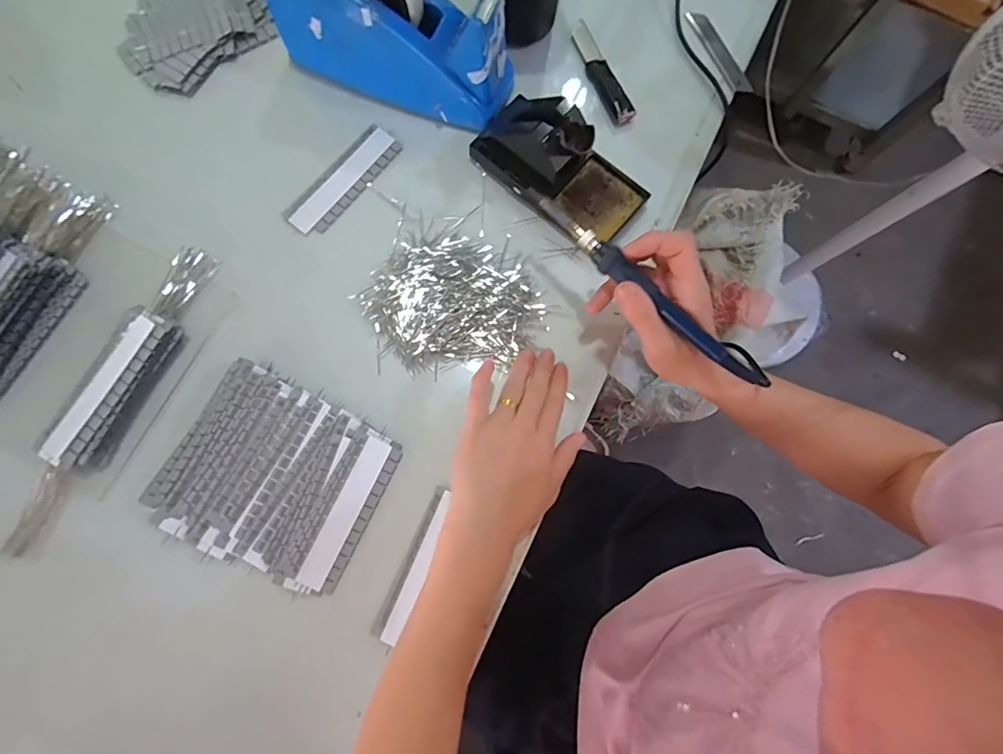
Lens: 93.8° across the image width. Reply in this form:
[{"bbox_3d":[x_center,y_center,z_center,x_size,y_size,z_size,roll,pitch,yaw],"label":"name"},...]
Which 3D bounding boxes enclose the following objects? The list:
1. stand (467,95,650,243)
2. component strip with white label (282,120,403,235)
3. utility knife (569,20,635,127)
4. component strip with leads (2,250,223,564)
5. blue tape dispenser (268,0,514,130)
[{"bbox_3d":[0.052,-0.193,0.414,0.158,0.071,0.074,39,81,4],"label":"stand"},{"bbox_3d":[-0.148,-0.185,0.439,0.041,0.007,0.125,37,81,4],"label":"component strip with white label"},{"bbox_3d":[0.095,-0.303,0.460,0.025,0.009,0.118,-23,82,-6],"label":"utility knife"},{"bbox_3d":[-0.322,0.013,0.390,0.046,0.026,0.276,23,80,2],"label":"component strip with leads"},{"bbox_3d":[-0.097,-0.305,0.406,0.208,0.114,0.067,20,80,1],"label":"blue tape dispenser"}]

